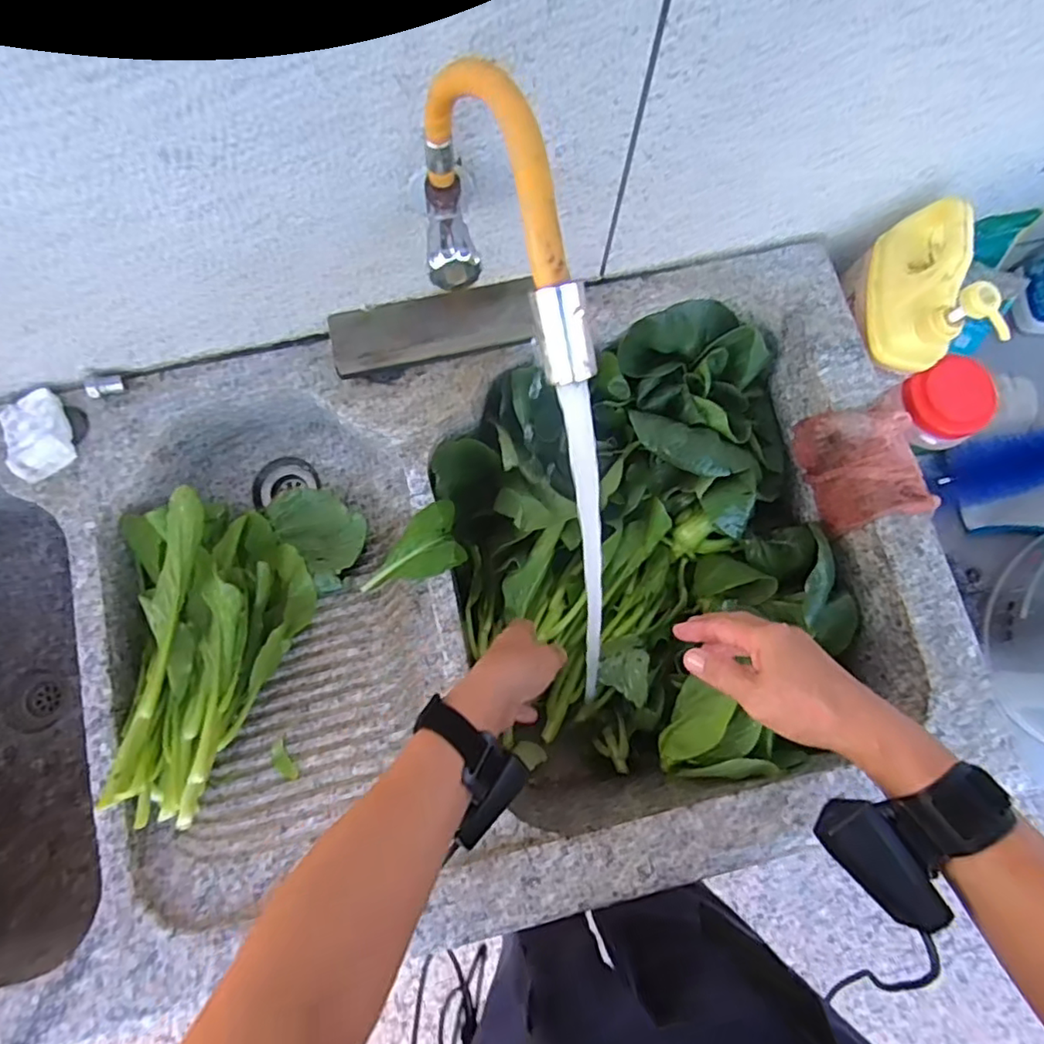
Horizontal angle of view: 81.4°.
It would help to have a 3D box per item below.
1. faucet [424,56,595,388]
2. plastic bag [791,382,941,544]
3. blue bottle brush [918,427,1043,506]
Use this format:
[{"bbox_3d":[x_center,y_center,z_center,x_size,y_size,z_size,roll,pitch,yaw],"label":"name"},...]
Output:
[{"bbox_3d":[-0.027,-0.173,0.333,0.044,0.125,0.238,-26,43,-6],"label":"faucet"},{"bbox_3d":[0.325,-0.052,0.587,0.077,0.077,0.112,-16,78,-4],"label":"plastic bag"},{"bbox_3d":[0.655,-0.085,0.705,0.370,0.042,0.067,-12,78,-4],"label":"blue bottle brush"}]

